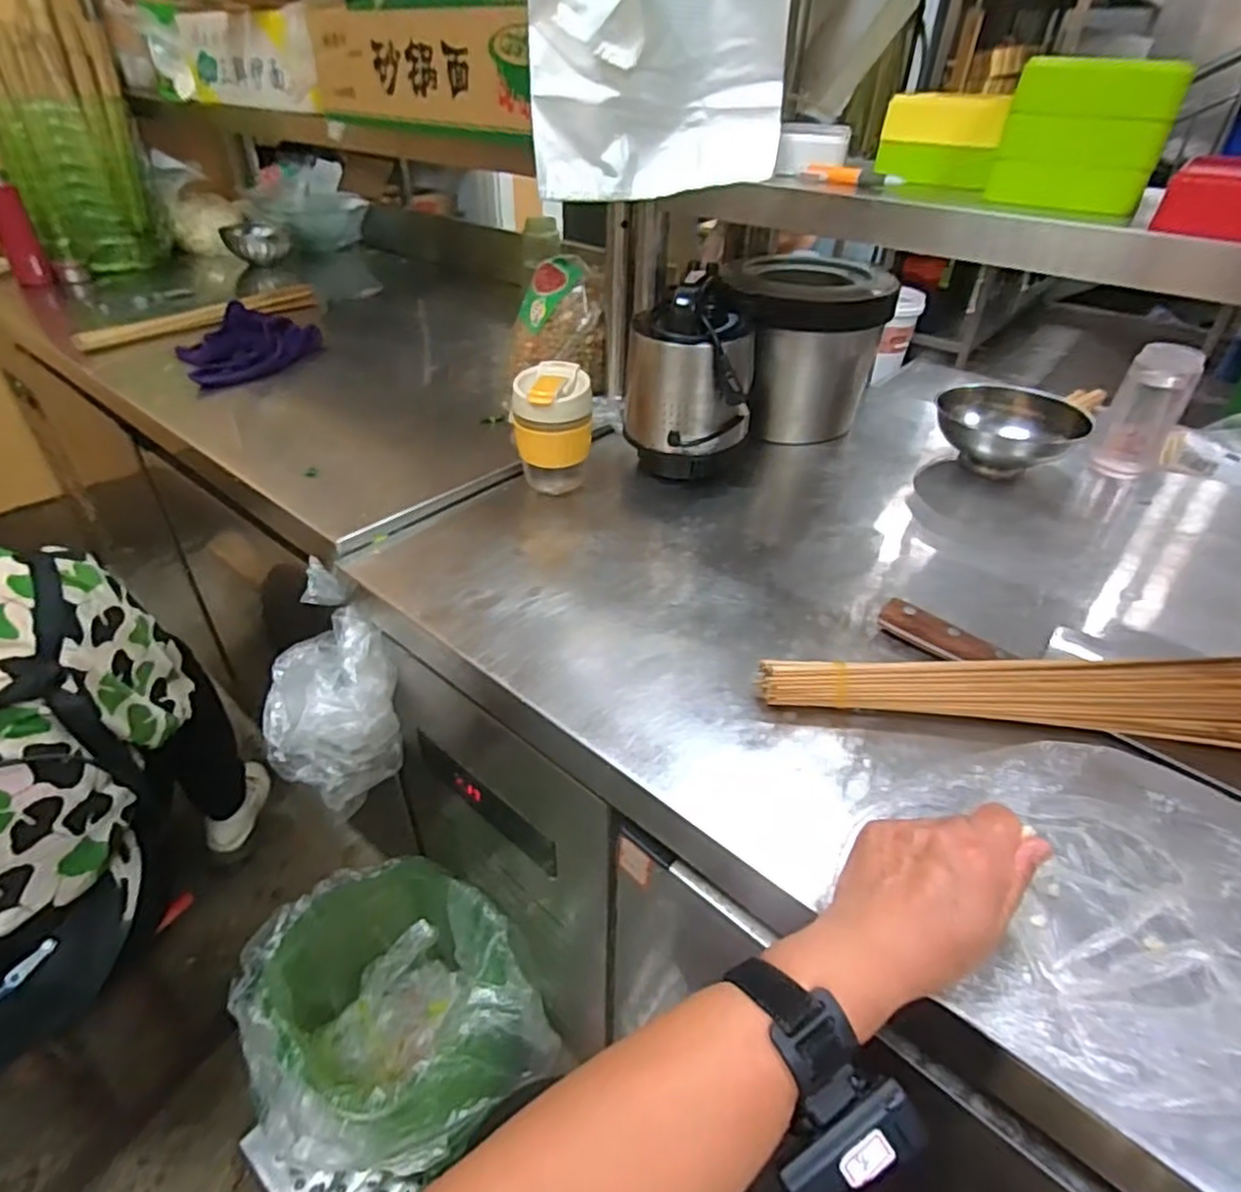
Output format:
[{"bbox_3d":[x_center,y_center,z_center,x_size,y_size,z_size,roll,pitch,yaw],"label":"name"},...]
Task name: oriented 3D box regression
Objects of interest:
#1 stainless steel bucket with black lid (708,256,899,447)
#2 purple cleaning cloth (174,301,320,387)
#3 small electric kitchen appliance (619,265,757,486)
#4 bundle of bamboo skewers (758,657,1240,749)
[{"bbox_3d":[0.218,-0.300,0.867,0.195,0.190,0.206,5,38,4],"label":"stainless steel bucket with black lid"},{"bbox_3d":[-0.539,-0.366,1.014,0.190,0.079,0.132,-22,43,-28],"label":"purple cleaning cloth"},{"bbox_3d":[0.075,-0.227,0.753,0.135,0.199,0.130,5,38,4],"label":"small electric kitchen appliance"},{"bbox_3d":[0.300,0.069,0.490,0.396,0.054,0.054,4,38,3],"label":"bundle of bamboo skewers"}]

